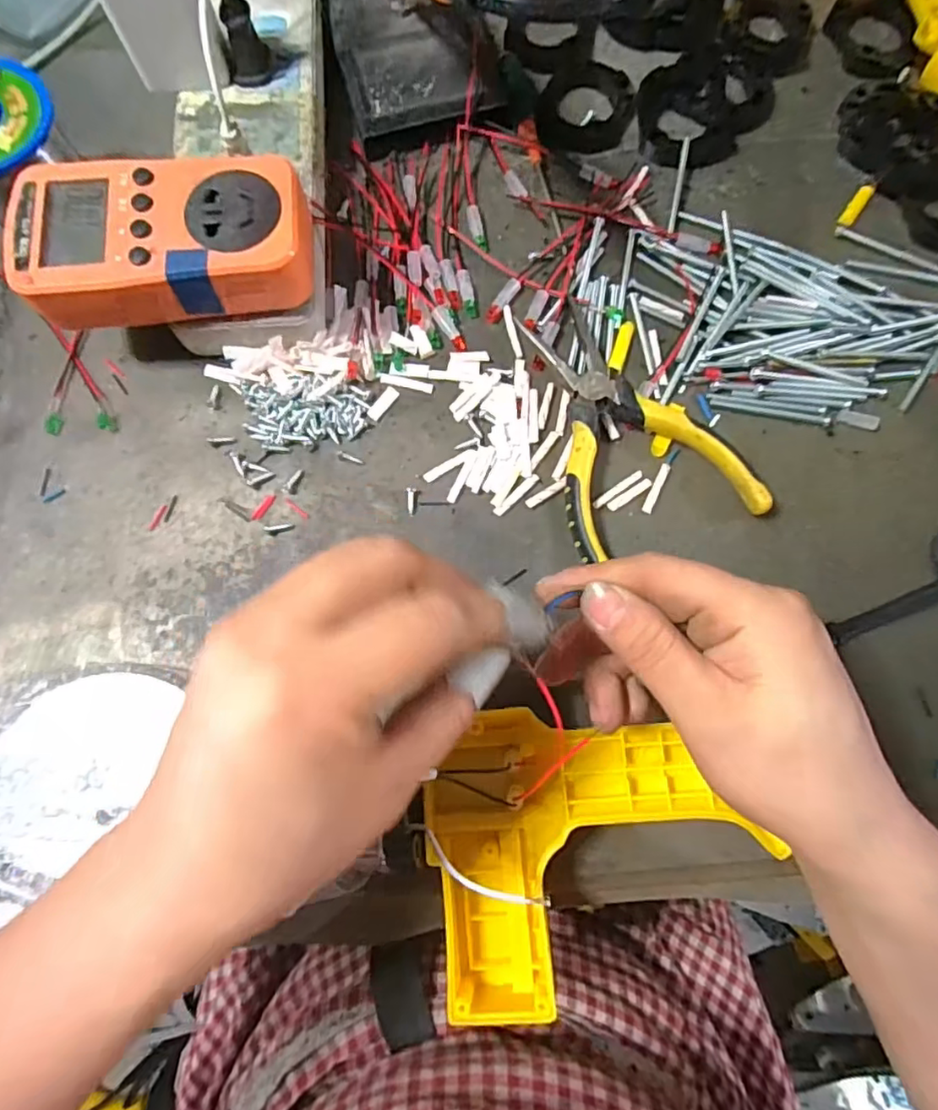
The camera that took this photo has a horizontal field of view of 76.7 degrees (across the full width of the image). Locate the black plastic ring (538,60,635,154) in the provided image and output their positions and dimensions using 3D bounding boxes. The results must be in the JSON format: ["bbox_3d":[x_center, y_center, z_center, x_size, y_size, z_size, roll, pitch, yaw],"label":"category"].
[{"bbox_3d":[0.070,-0.269,0.356,0.057,0.008,0.058,0,79,-1],"label":"black plastic ring"}]

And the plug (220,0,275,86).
[{"bbox_3d":[-0.117,-0.269,0.299,0.021,0.050,0.017,-11,79,-3],"label":"plug"}]

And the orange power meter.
[{"bbox_3d":[-0.138,-0.145,0.273,0.126,0.030,0.066,-7,79,-2],"label":"orange power meter"}]

